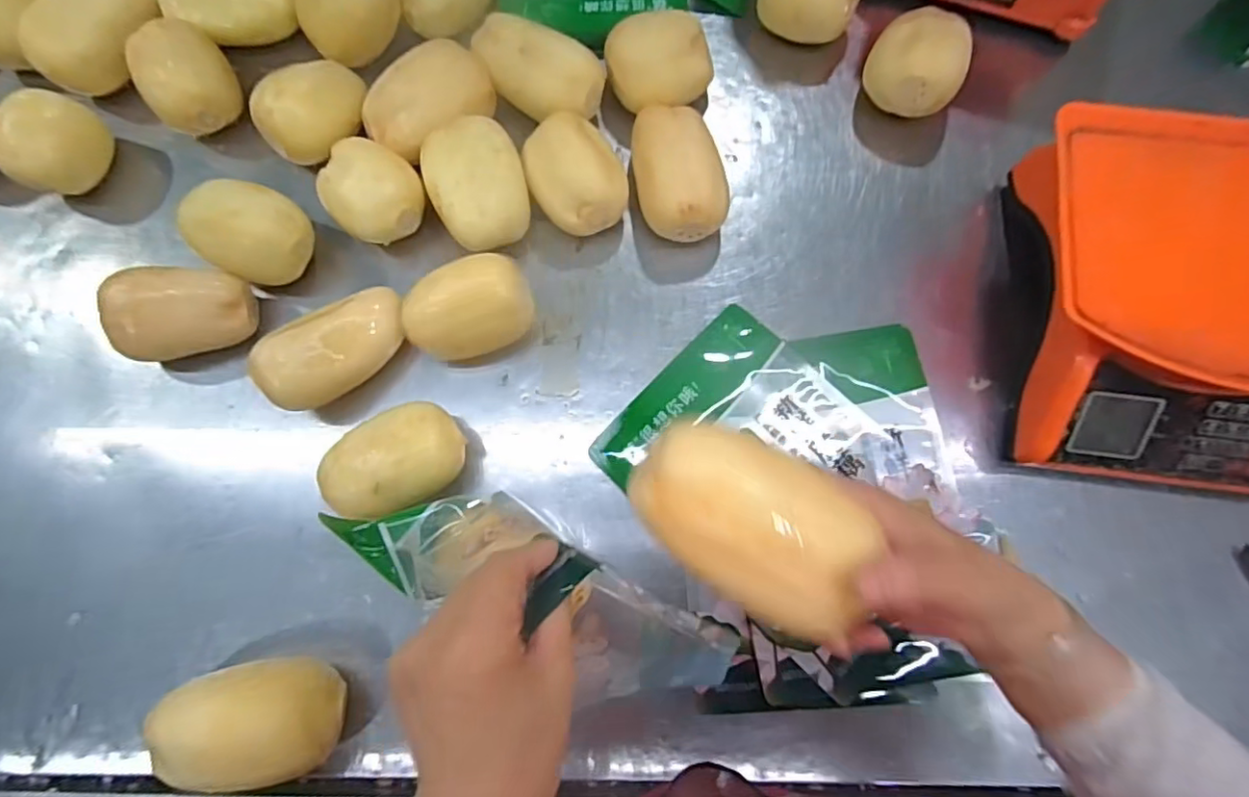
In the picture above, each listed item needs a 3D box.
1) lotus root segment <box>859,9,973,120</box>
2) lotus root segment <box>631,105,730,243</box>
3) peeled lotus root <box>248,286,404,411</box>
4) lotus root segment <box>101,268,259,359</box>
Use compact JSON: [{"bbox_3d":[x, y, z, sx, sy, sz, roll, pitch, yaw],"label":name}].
[{"bbox_3d":[0.288,-0.331,0.605,0.092,0.075,0.106,24,78,5],"label":"lotus root segment"},{"bbox_3d":[0.050,-0.213,0.578,0.078,0.073,0.123,-9,77,-2],"label":"lotus root segment"},{"bbox_3d":[-0.250,-0.045,0.534,0.130,0.069,0.059,-40,80,-8],"label":"peeled lotus root"},{"bbox_3d":[-0.398,-0.074,0.552,0.106,0.065,0.076,-2,77,0],"label":"lotus root segment"}]

